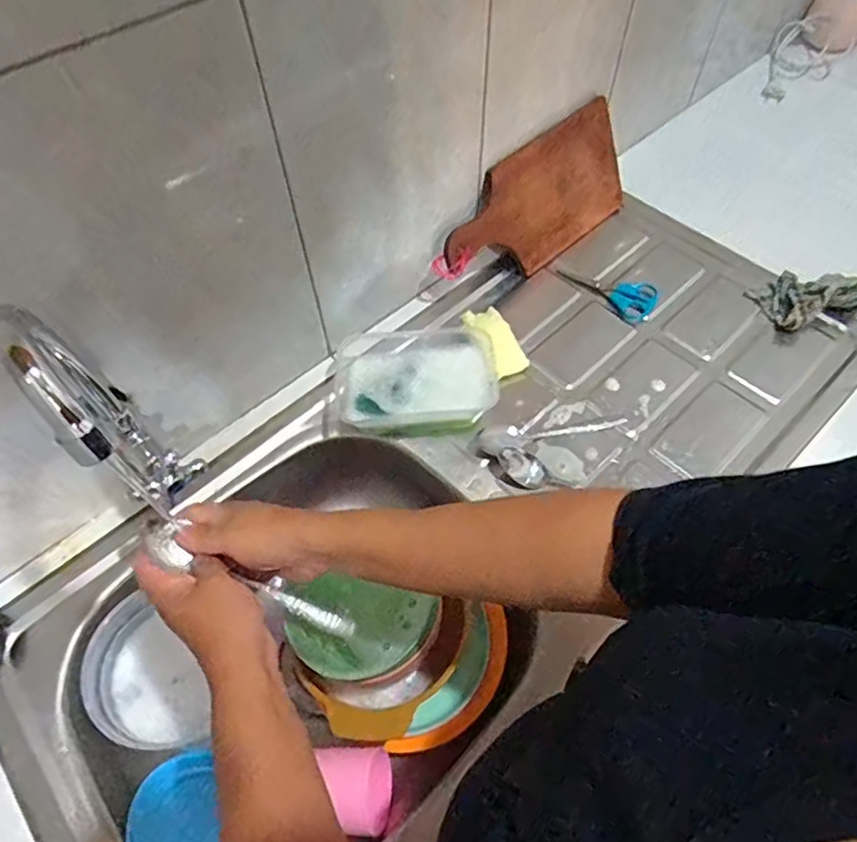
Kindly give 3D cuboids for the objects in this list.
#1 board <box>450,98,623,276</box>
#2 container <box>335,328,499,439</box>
[{"bbox_3d":[0.142,-0.279,0.747,0.296,0.145,0.018,-37,35,-15],"label":"board"},{"bbox_3d":[-0.013,-0.040,0.660,0.178,0.052,0.121,-4,57,-1],"label":"container"}]

